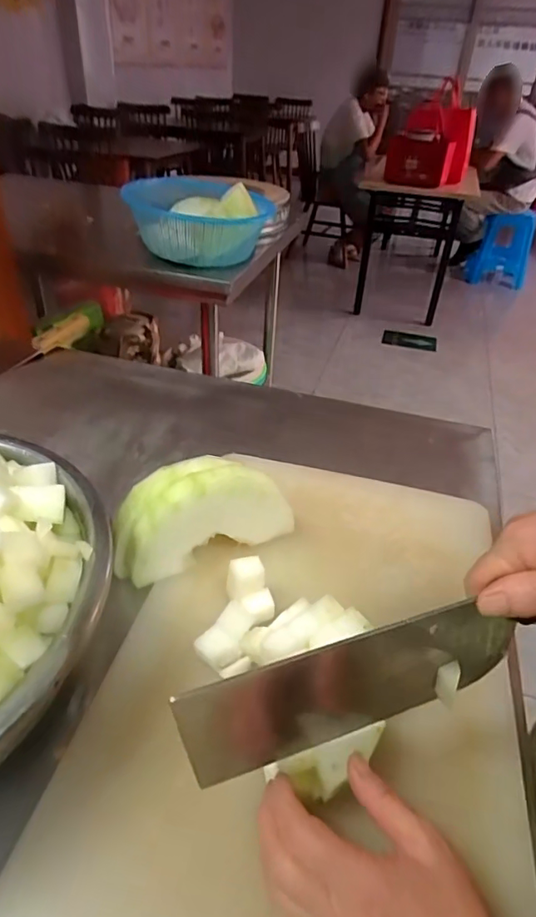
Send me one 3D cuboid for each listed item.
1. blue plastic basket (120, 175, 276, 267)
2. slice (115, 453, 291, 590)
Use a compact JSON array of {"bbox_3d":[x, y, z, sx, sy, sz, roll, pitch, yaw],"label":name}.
[{"bbox_3d":[-0.176,-0.595,1.296,0.330,0.140,0.344,-11,40,-18],"label":"blue plastic basket"},{"bbox_3d":[-0.060,0.057,0.497,0.173,0.112,0.056,-12,41,-20],"label":"slice"}]

